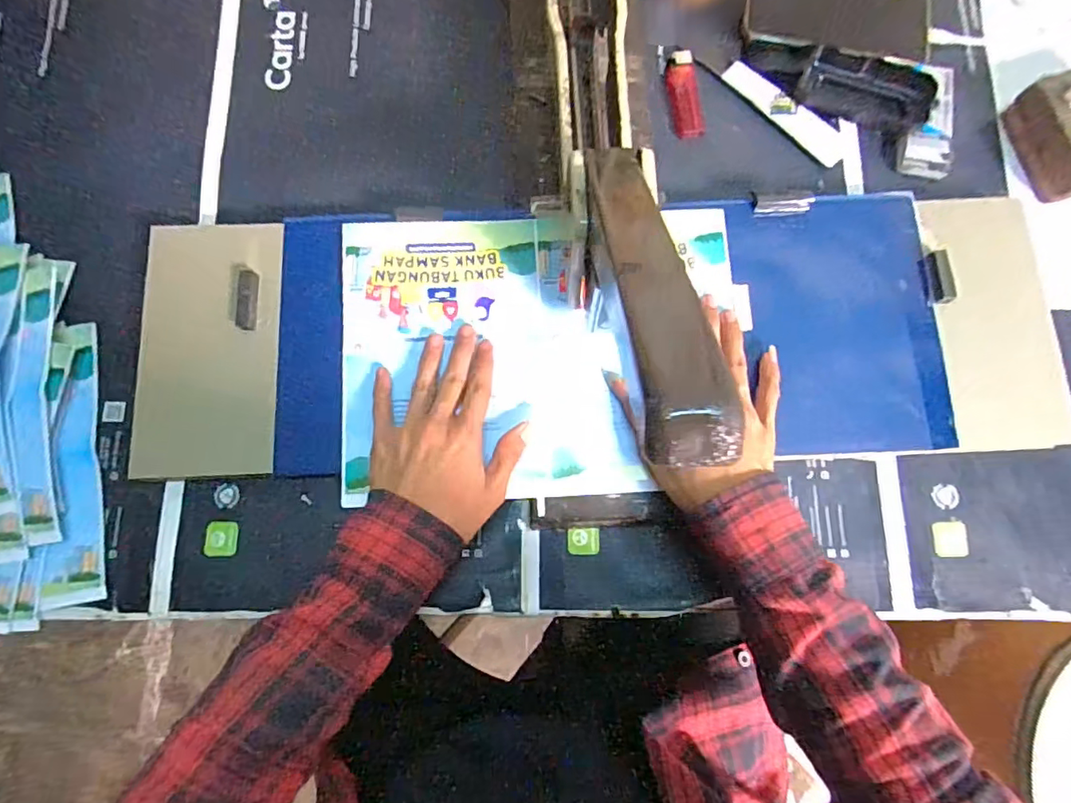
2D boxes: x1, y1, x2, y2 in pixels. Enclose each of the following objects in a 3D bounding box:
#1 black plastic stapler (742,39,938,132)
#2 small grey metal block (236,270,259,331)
[{"bbox_3d":[0.261,-0.279,0.470,0.152,0.025,0.051,19,76,5],"label":"black plastic stapler"},{"bbox_3d":[-0.221,-0.078,0.417,0.012,0.012,0.045,2,88,1],"label":"small grey metal block"}]

